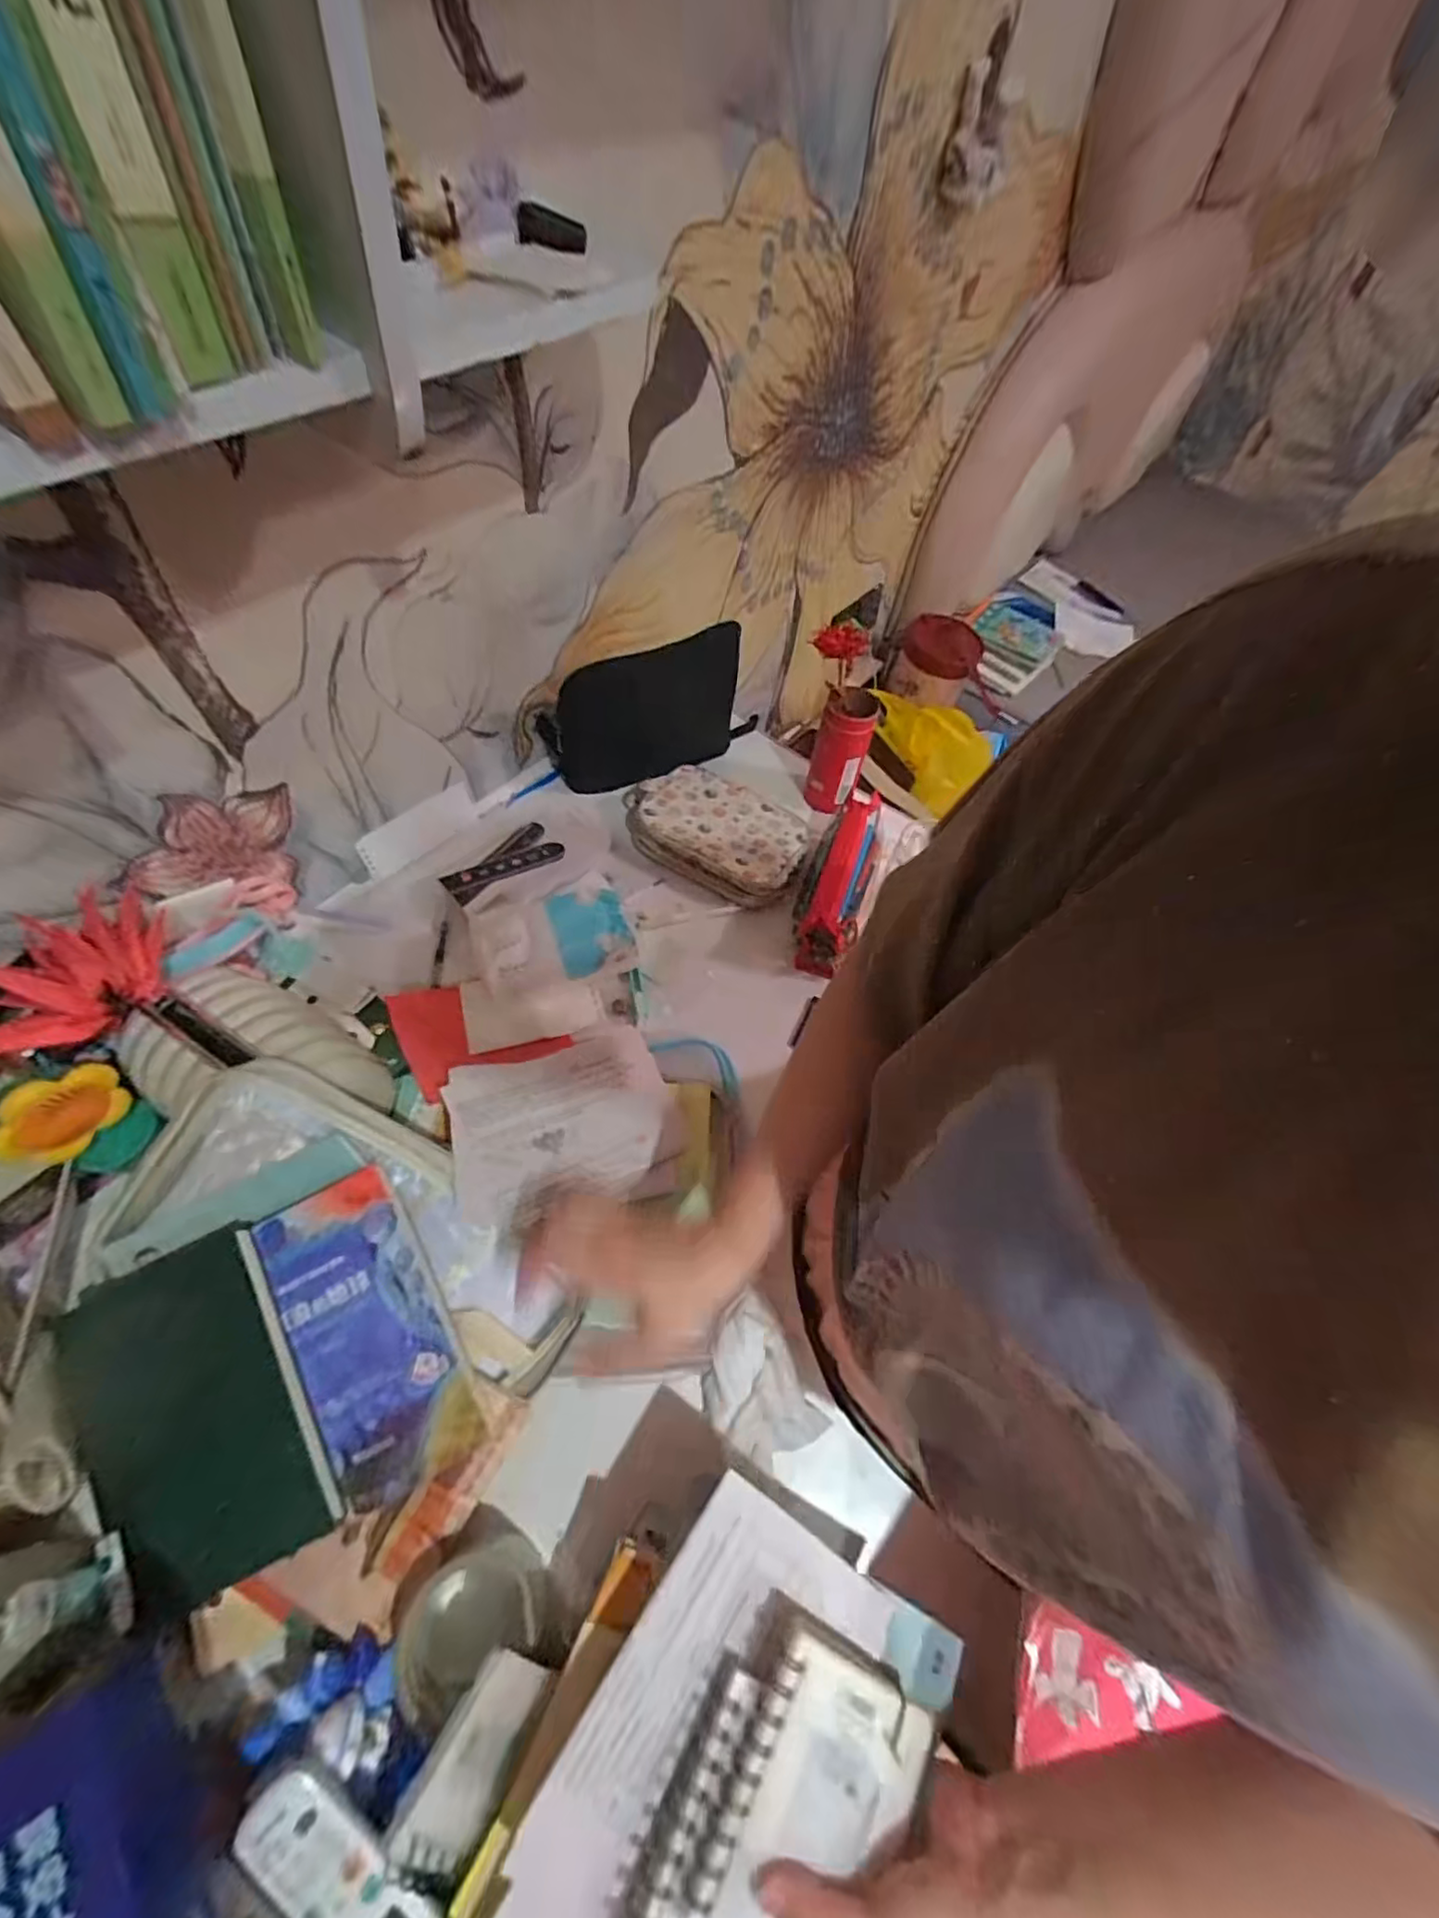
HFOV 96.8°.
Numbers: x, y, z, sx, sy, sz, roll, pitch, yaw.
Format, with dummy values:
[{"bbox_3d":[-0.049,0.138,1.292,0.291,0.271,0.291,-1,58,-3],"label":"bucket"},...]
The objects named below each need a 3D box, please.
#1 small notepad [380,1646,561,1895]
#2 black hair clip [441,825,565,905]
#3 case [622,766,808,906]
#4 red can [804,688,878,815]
[{"bbox_3d":[-0.143,0.471,0.374,0.059,0.007,0.099,47,60,-24],"label":"small notepad"},{"bbox_3d":[-0.253,-0.110,0.755,0.134,0.011,0.056,-39,75,-23],"label":"black hair clip"},{"bbox_3d":[-0.013,-0.163,0.814,0.251,0.047,0.138,26,60,11],"label":"case"},{"bbox_3d":[0.153,-0.260,0.827,0.062,0.160,0.065,2,58,-3],"label":"red can"}]

